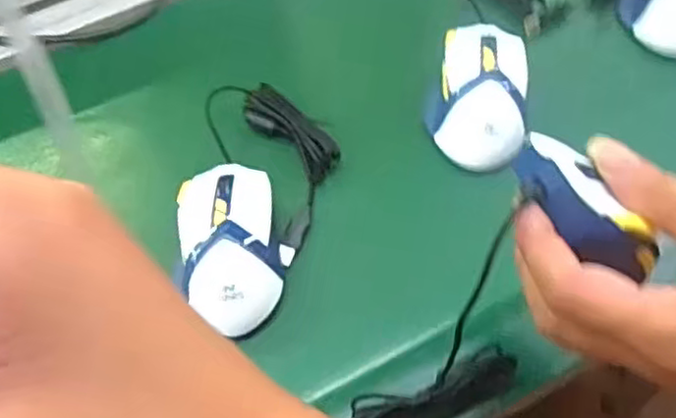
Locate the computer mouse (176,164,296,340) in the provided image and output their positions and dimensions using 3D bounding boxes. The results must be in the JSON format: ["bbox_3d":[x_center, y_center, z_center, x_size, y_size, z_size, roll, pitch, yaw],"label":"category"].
[{"bbox_3d":[-0.070,0.024,0.448,0.067,0.039,0.121,-7,58,-1],"label":"computer mouse"}]

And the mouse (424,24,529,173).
[{"bbox_3d":[0.106,-0.088,0.512,0.073,0.049,0.122,9,59,10],"label":"mouse"}]

